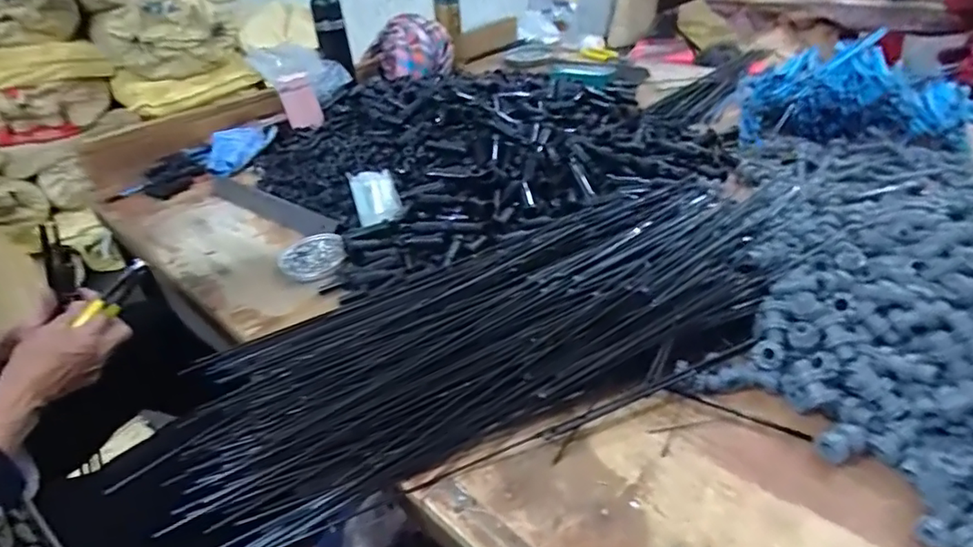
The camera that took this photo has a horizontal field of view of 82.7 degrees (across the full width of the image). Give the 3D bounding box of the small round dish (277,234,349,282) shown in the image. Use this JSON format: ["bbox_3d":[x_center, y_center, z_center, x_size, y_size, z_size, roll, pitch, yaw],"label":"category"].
[{"bbox_3d":[-0.236,-0.021,0.751,0.087,0.022,0.084,-3,37,2],"label":"small round dish"}]

